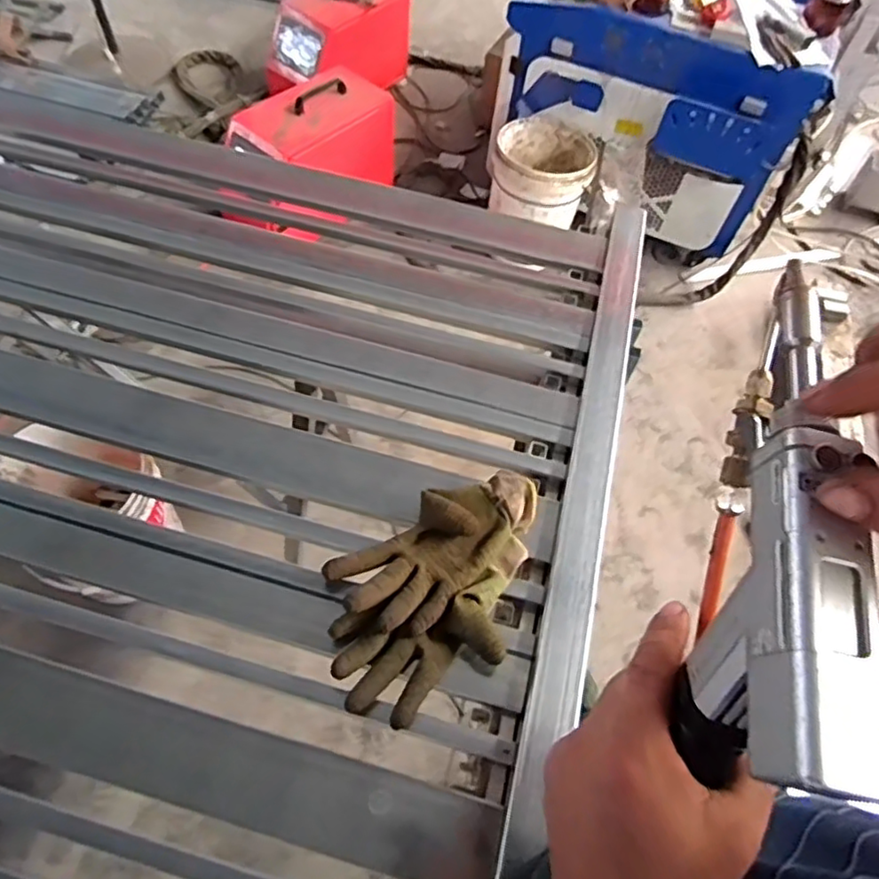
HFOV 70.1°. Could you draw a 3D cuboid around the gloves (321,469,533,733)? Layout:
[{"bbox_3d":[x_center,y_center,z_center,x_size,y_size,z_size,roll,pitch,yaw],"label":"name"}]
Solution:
[{"bbox_3d":[0.004,0.150,0.650,0.277,0.053,0.176,-35,66,-21],"label":"gloves"}]

